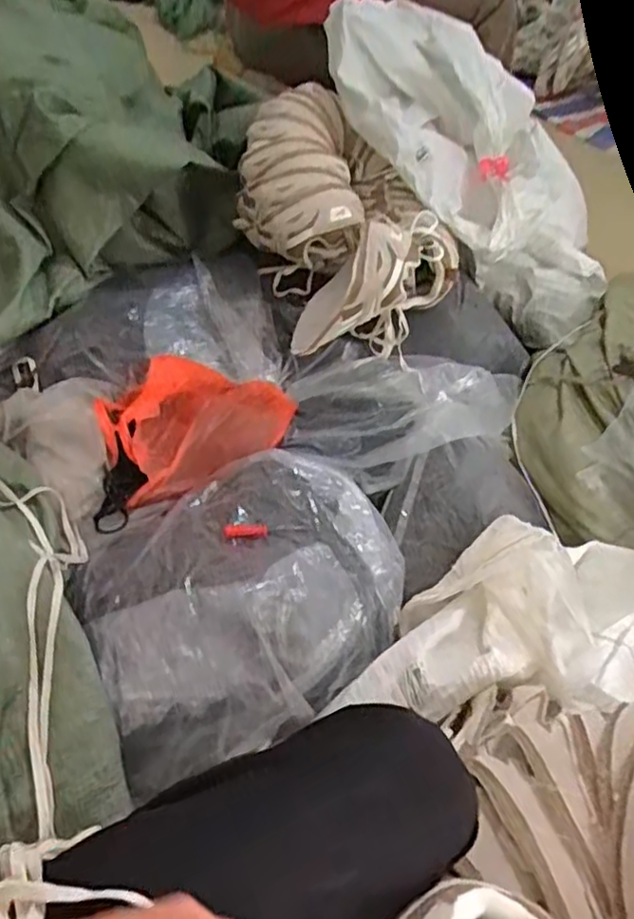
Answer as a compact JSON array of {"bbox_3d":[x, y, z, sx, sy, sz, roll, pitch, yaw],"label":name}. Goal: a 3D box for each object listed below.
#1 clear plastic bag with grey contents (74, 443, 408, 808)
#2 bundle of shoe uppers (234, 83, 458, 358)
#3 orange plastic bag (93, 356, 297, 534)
[{"bbox_3d":[-0.075,0.133,0.745,0.364,0.082,0.316,-19,52,-20],"label":"clear plastic bag with grey contents"},{"bbox_3d":[0.026,-0.372,1.022,0.243,0.222,0.429,-19,52,-20],"label":"bundle of shoe uppers"},{"bbox_3d":[-0.171,-0.052,0.894,0.294,0.077,0.199,-23,53,-23],"label":"orange plastic bag"}]

